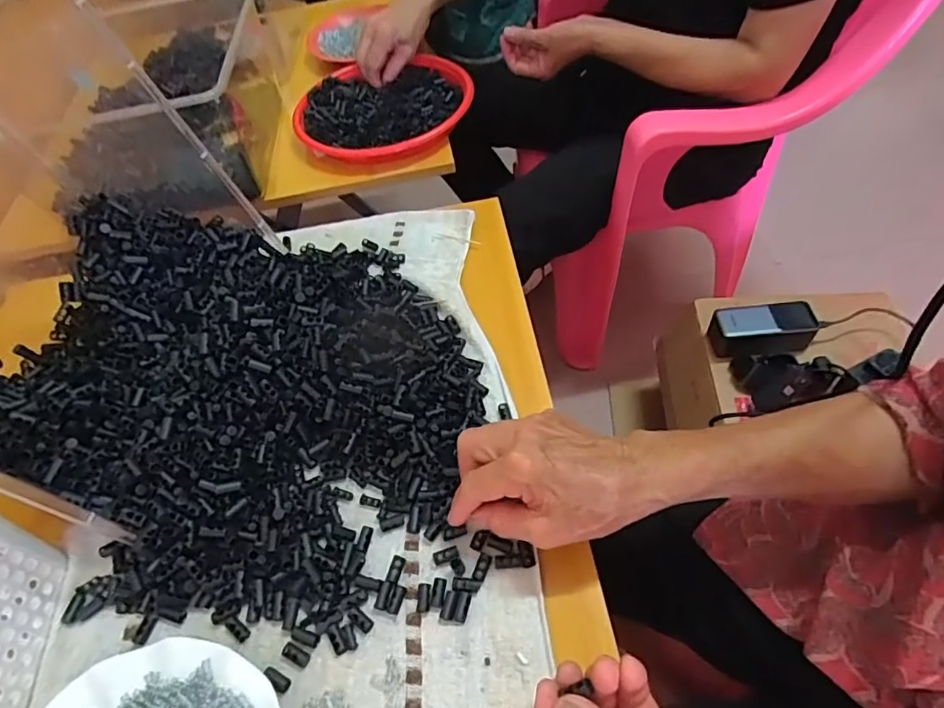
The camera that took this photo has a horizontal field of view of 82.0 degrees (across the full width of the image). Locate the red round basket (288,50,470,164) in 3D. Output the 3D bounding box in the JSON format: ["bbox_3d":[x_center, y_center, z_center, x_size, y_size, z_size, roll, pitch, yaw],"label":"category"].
[{"bbox_3d":[-0.120,-0.338,0.732,0.230,0.042,0.210,-3,53,4],"label":"red round basket"}]

